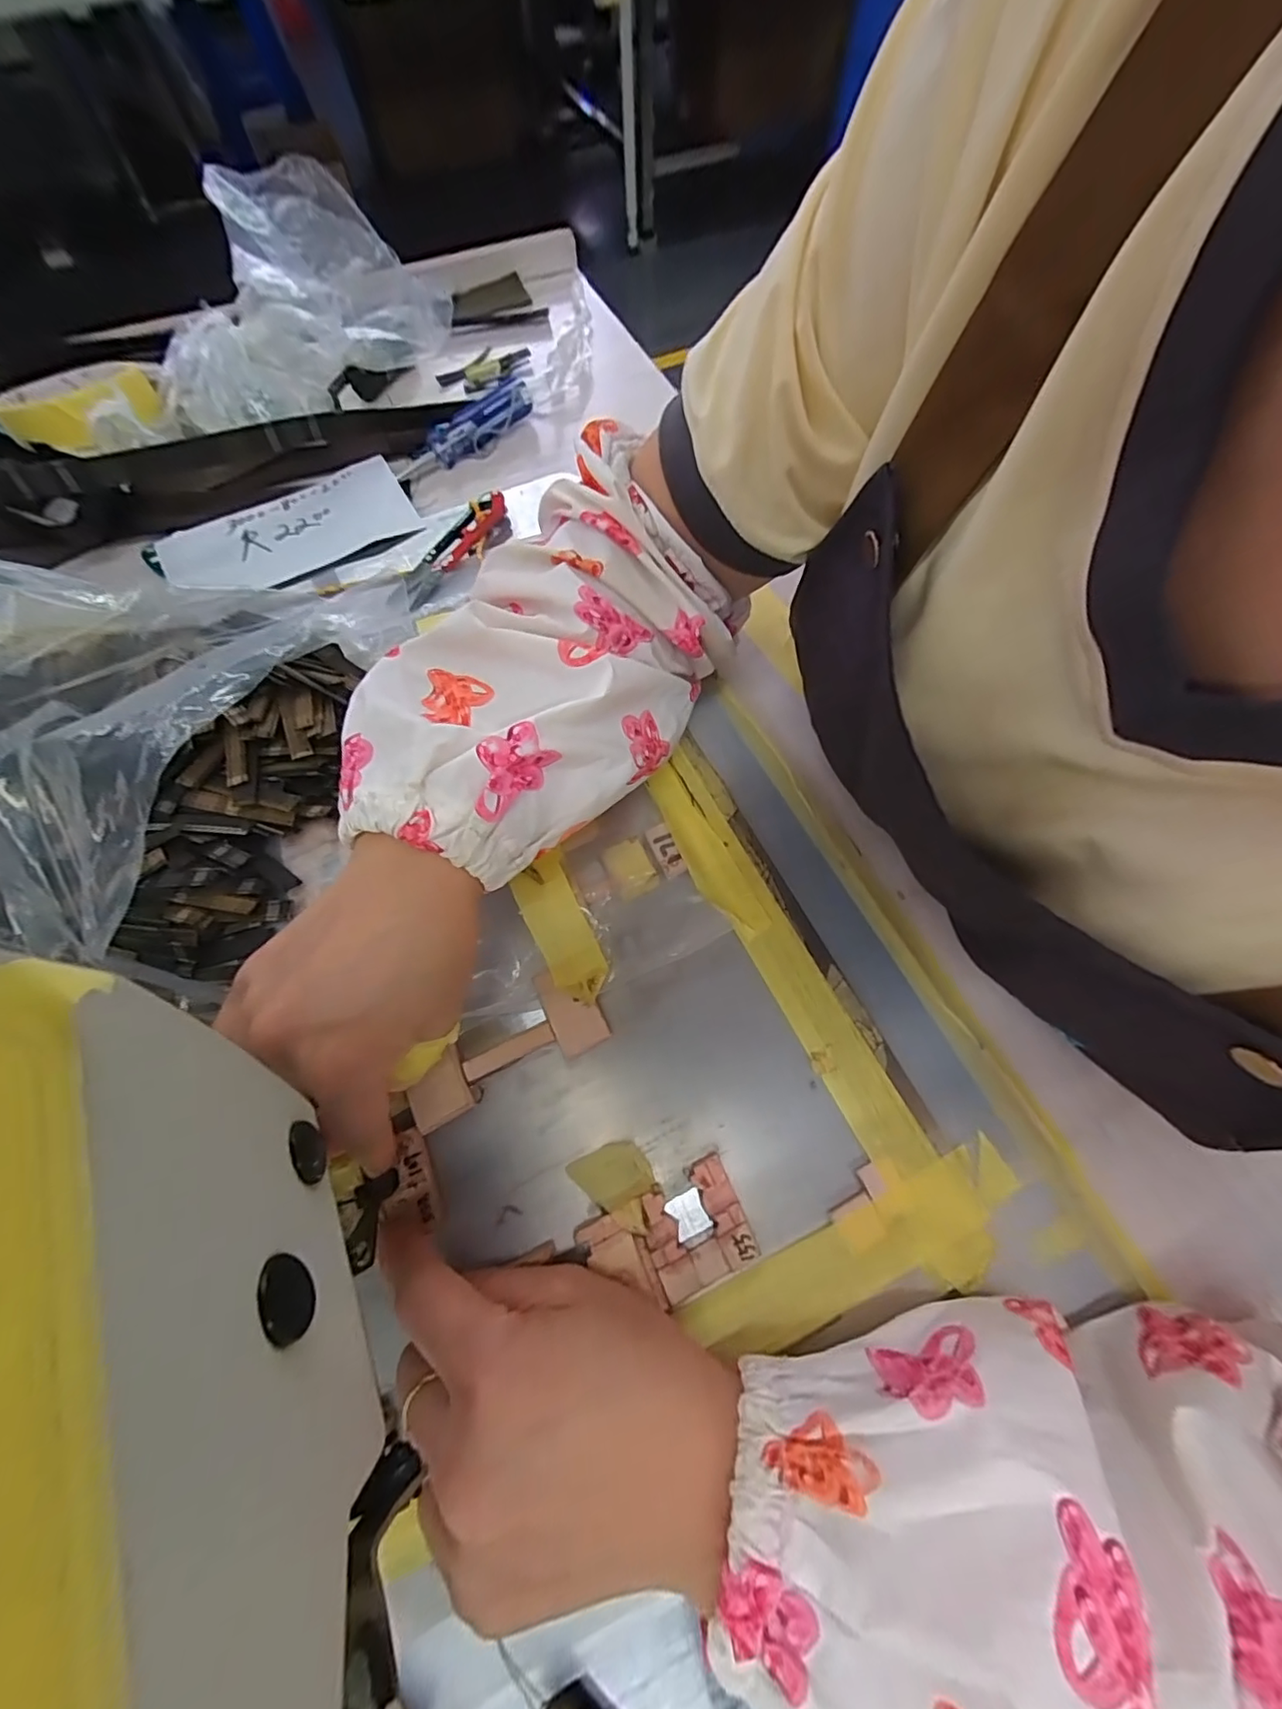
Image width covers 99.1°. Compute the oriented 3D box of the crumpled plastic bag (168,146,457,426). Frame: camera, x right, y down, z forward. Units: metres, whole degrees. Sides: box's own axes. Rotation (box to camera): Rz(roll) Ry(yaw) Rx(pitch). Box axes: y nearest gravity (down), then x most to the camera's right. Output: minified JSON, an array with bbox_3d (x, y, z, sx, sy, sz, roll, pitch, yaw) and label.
[{"bbox_3d":[-0.235,-0.372,0.375,0.184,0.097,0.125,-5,68,-2],"label":"crumpled plastic bag"}]

